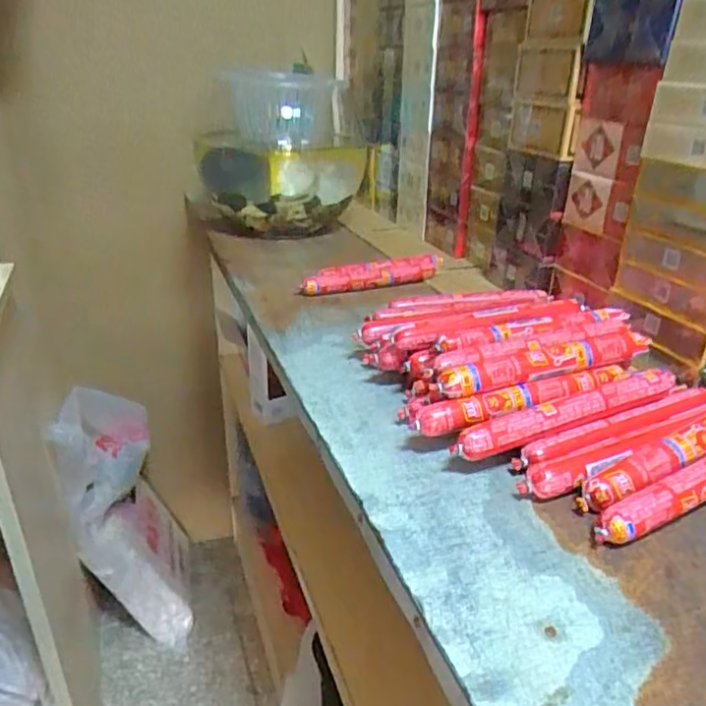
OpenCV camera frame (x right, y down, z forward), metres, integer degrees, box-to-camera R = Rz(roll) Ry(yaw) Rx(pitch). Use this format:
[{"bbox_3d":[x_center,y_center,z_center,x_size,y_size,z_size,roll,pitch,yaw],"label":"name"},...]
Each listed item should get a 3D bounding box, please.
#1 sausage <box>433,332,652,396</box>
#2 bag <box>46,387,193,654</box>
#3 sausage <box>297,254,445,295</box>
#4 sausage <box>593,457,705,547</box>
[{"bbox_3d":[0.130,0.006,0.399,0.159,0.015,0.021,-9,29,-20],"label":"sausage"},{"bbox_3d":[-0.400,0.285,1.085,0.163,0.497,0.219,-7,28,-17],"label":"bag"},{"bbox_3d":[0.026,-0.087,0.665,0.180,0.027,0.024,-12,29,-25],"label":"sausage"},{"bbox_3d":[0.197,0.074,0.340,0.162,0.022,0.019,-12,29,-26],"label":"sausage"}]

